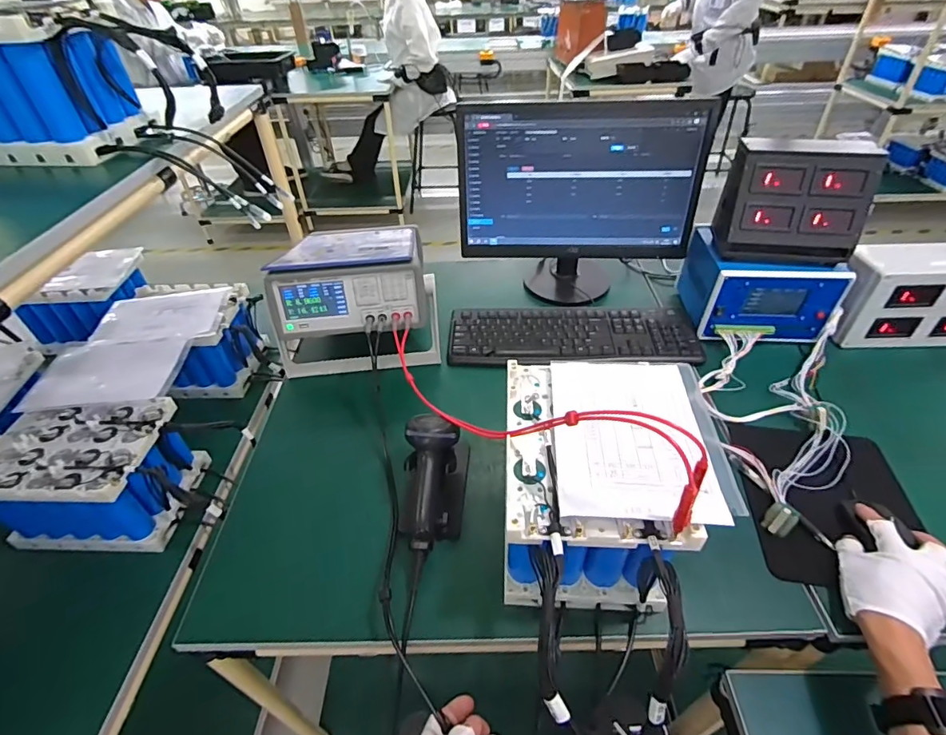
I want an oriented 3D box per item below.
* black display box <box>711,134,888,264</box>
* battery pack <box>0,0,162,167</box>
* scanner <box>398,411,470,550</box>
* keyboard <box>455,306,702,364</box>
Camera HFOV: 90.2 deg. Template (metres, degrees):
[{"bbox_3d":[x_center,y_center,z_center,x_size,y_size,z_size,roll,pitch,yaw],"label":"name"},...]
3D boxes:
[{"bbox_3d":[0.516,-0.276,0.766,0.201,0.160,0.124,5,43,8],"label":"black display box"},{"bbox_3d":[-0.617,-0.398,0.658,0.247,0.164,0.164,2,43,5],"label":"battery pack"},{"bbox_3d":[-0.055,0.141,0.602,0.080,0.124,0.171,3,43,5],"label":"scanner"},{"bbox_3d":[0.184,-0.064,0.878,0.448,0.020,0.160,0,43,2],"label":"keyboard"}]

